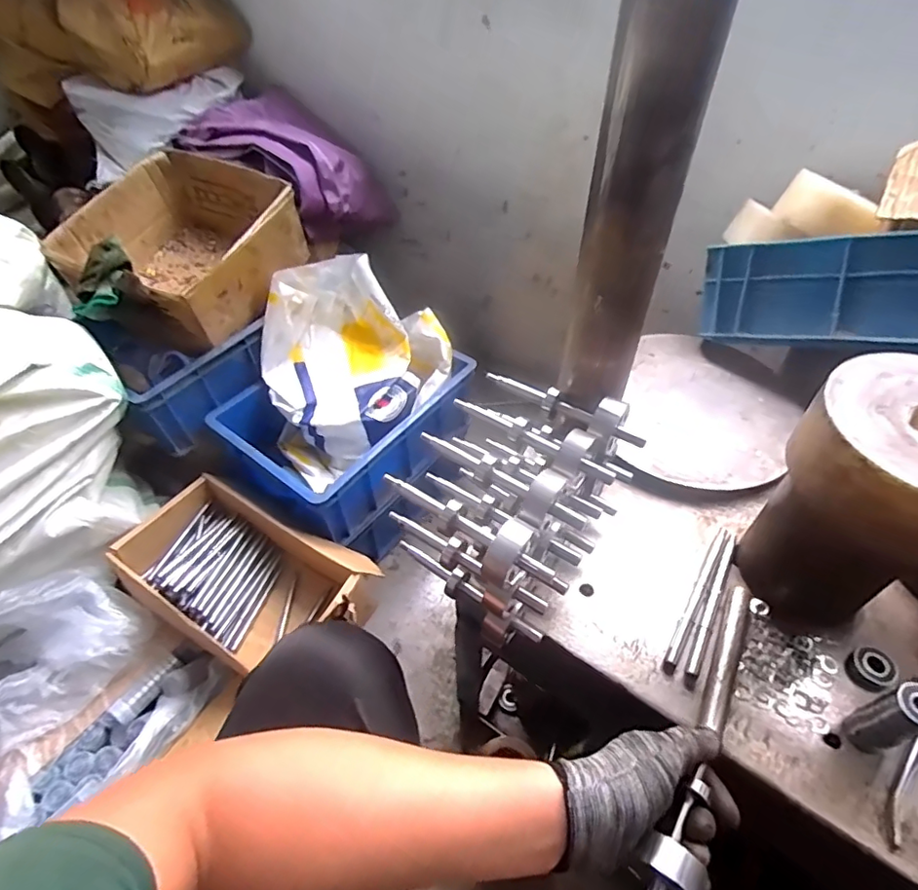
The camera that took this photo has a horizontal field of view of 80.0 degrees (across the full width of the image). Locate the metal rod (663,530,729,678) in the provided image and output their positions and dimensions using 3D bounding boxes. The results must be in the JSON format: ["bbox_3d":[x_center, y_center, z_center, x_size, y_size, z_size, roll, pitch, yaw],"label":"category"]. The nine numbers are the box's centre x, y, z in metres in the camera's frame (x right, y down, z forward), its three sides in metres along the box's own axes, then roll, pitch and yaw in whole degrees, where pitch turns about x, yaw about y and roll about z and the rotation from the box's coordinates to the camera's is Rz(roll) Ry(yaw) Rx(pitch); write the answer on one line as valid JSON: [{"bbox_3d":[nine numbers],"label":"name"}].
[{"bbox_3d":[0.231,0.145,0.527,0.012,0.011,0.167,25,54,21],"label":"metal rod"}]

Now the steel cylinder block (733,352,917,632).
[{"bbox_3d":[0.338,0.058,0.463,0.142,0.220,0.142,-30,55,-23],"label":"steel cylinder block"}]

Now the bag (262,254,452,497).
[{"bbox_3d":[-0.198,-0.144,1.000,0.327,0.256,0.282,-30,55,-23],"label":"bag"}]

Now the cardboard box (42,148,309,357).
[{"bbox_3d":[-0.457,-0.345,0.946,0.292,0.161,0.321,21,52,18],"label":"cardboard box"}]

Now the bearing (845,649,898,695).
[{"bbox_3d":[0.361,0.197,0.478,0.033,0.017,0.034,0,49,0],"label":"bearing"}]

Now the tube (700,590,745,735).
[{"bbox_3d":[0.237,0.187,0.479,0.019,0.013,0.136,21,54,18],"label":"tube"}]

